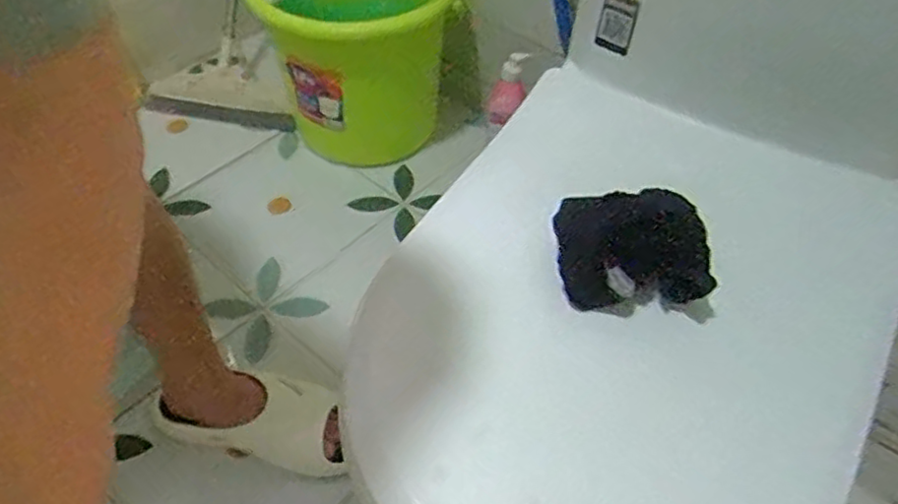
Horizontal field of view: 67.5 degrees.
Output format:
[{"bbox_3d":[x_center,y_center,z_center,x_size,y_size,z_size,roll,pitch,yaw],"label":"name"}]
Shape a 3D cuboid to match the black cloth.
[{"bbox_3d":[0.127,-0.002,0.473,0.104,0.064,0.072,8,50,4],"label":"black cloth"}]

